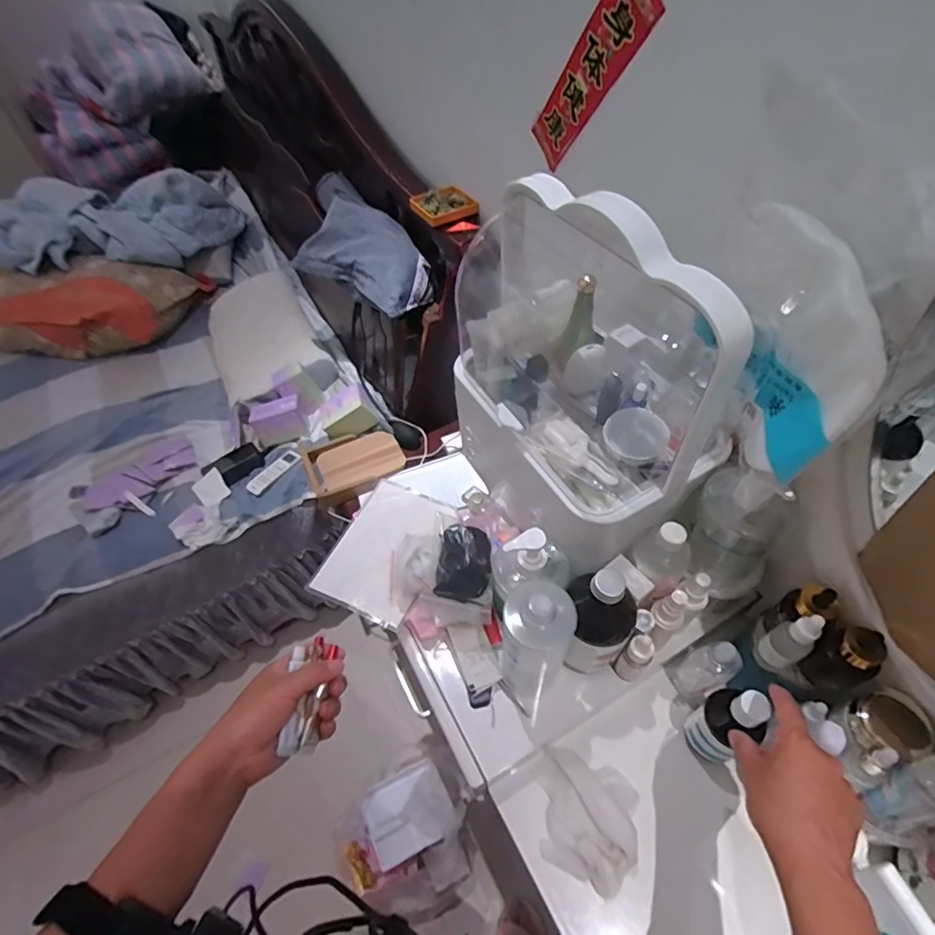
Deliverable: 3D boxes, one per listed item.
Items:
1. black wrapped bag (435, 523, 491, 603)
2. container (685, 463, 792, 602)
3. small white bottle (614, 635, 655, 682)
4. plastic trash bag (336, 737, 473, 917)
[{"bbox_3d":[-0.002,0.108,0.567,0.057,0.037,0.075,2,53,5],"label":"black wrapped bag"},{"bbox_3d":[0.273,0.059,0.520,0.082,0.164,0.082,-2,53,2],"label":"container"},{"bbox_3d":[0.176,0.201,0.529,0.027,0.085,0.021,36,63,27],"label":"small white bottle"},{"bbox_3d":[-0.116,0.791,1.084,0.283,0.139,0.273,-31,57,-19],"label":"plastic trash bag"}]

